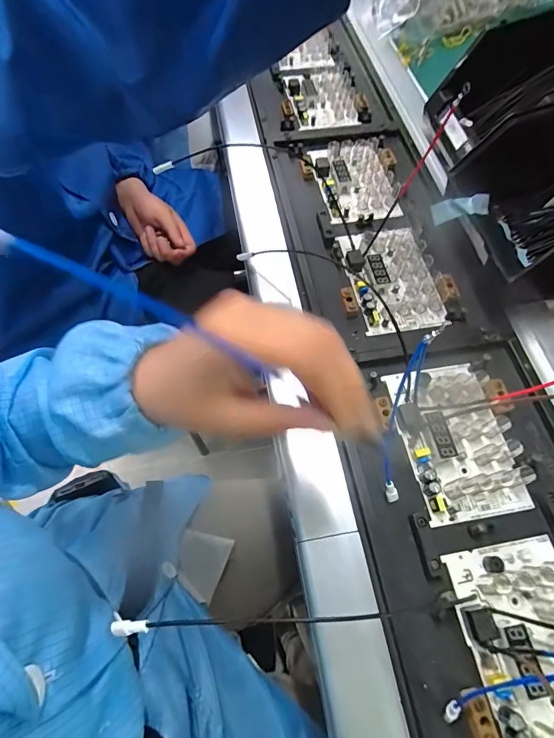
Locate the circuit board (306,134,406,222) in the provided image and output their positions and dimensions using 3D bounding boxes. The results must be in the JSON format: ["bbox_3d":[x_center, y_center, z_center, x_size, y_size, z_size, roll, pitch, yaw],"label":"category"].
[{"bbox_3d":[0.099,-0.240,0.490,0.089,0.013,0.131,-10,65,-7],"label":"circuit board"}]

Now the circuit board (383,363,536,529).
[{"bbox_3d":[0.157,0.057,0.337,0.088,0.020,0.134,-9,64,-7],"label":"circuit board"}]

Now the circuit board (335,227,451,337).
[{"bbox_3d":[0.124,-0.103,0.419,0.090,0.017,0.133,-6,64,-5],"label":"circuit board"}]

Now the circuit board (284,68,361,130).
[{"bbox_3d":[0.067,-0.400,0.576,0.094,0.014,0.141,-8,64,-6],"label":"circuit board"}]

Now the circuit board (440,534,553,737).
[{"bbox_3d":[0.182,0.195,0.269,0.089,0.020,0.134,-6,64,-5],"label":"circuit board"}]

